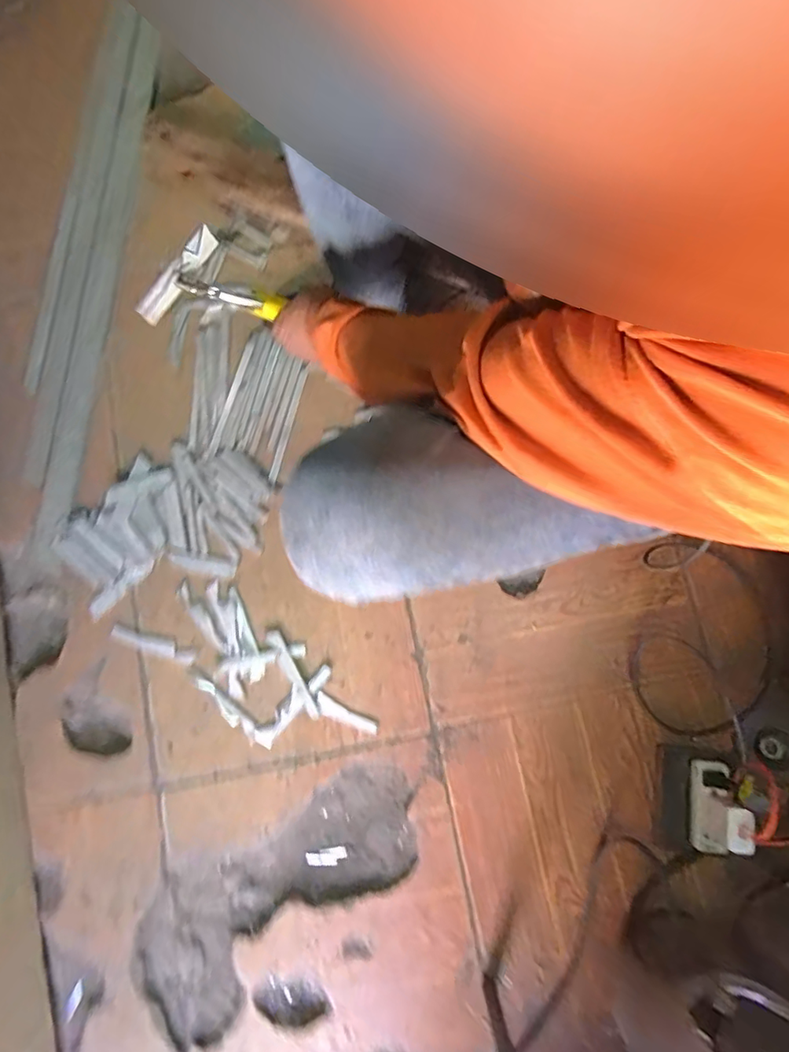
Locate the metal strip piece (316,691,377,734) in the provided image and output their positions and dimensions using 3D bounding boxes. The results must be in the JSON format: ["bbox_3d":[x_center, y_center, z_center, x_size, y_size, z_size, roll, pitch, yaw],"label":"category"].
[{"bbox_3d":[-0.069,0.268,0.726,0.096,0.005,0.025,27,81,5],"label":"metal strip piece"}]

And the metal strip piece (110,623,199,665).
[{"bbox_3d":[-0.349,0.171,0.744,0.125,0.012,0.026,17,70,0],"label":"metal strip piece"}]

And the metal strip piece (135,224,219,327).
[{"bbox_3d":[-0.260,-0.299,0.614,0.131,0.027,0.022,-39,81,19],"label":"metal strip piece"}]

